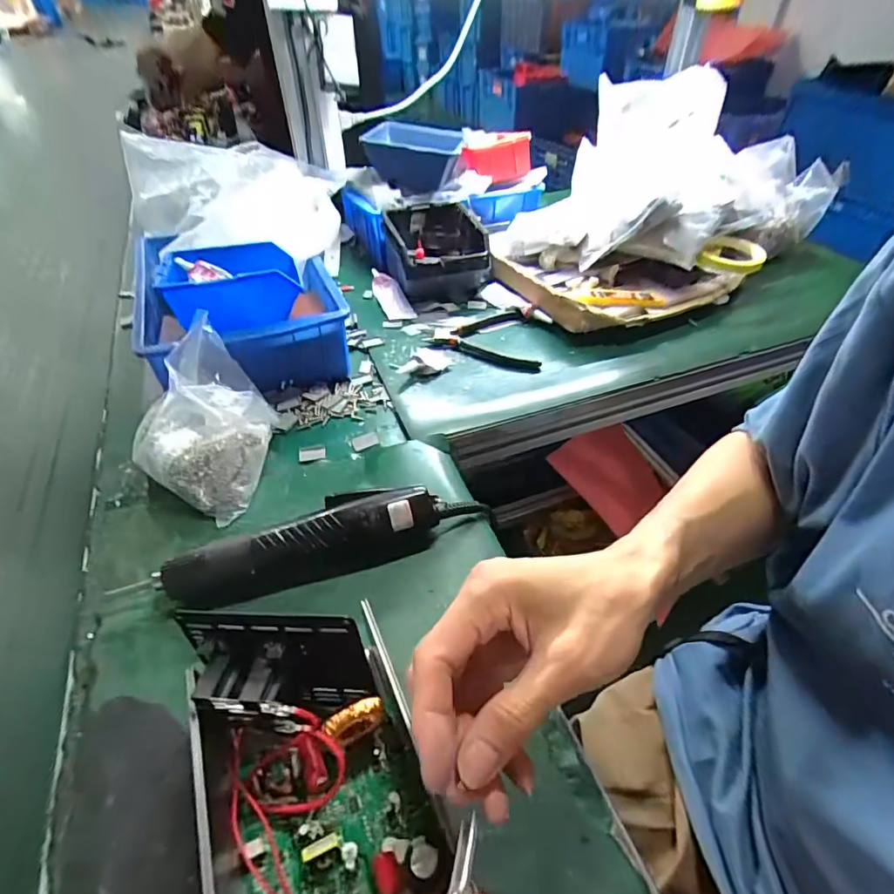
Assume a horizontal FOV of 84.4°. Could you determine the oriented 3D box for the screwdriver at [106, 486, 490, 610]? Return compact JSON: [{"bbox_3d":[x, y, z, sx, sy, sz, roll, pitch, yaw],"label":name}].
[{"bbox_3d":[-0.093,0.071,0.369,0.249,0.037,0.039,-15,45,-15],"label":"screwdriver"}]

